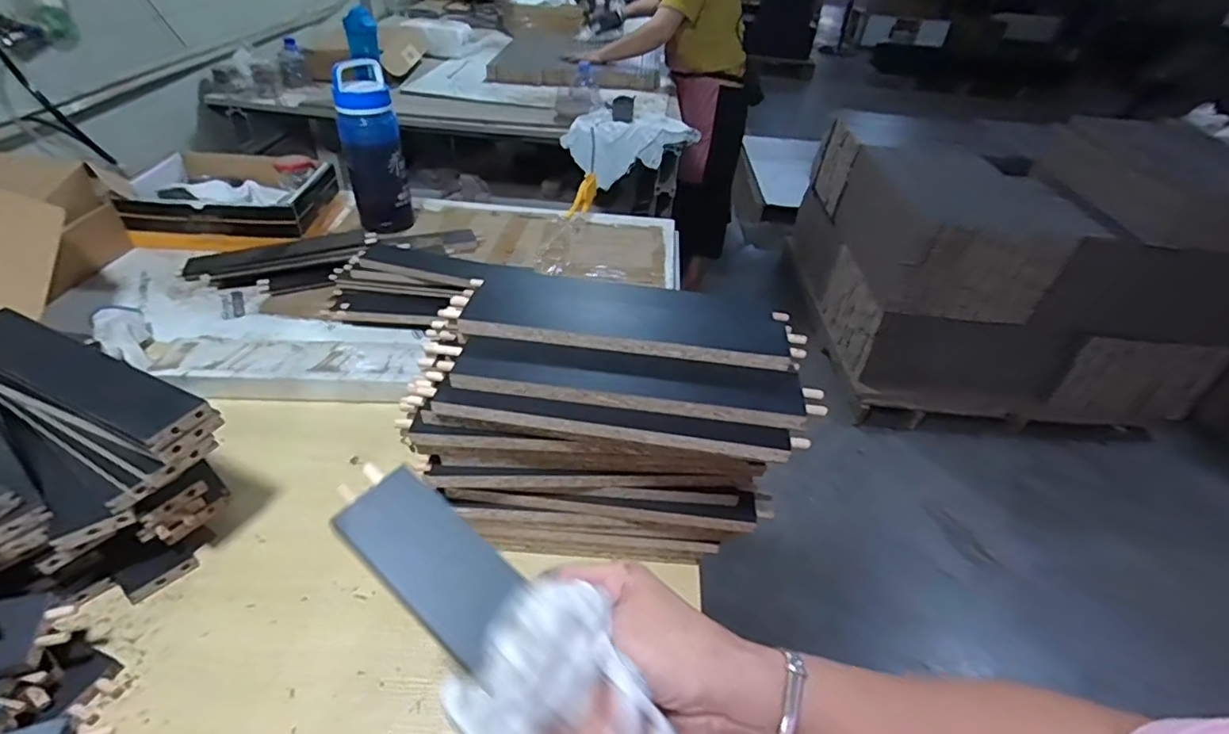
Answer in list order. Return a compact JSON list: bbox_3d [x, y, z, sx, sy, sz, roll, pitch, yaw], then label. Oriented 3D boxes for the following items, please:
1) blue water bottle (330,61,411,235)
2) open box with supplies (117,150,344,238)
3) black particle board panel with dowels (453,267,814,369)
[{"bbox_3d":[-0.446,-0.397,1.075,0.092,0.293,0.074,-19,46,-25],"label":"blue water bottle"},{"bbox_3d":[-0.718,-0.319,1.091,0.314,0.094,0.239,-2,41,-8],"label":"open box with supplies"},{"bbox_3d":[0.017,-0.052,0.538,0.285,0.018,0.119,9,40,4],"label":"black particle board panel with dowels"}]

